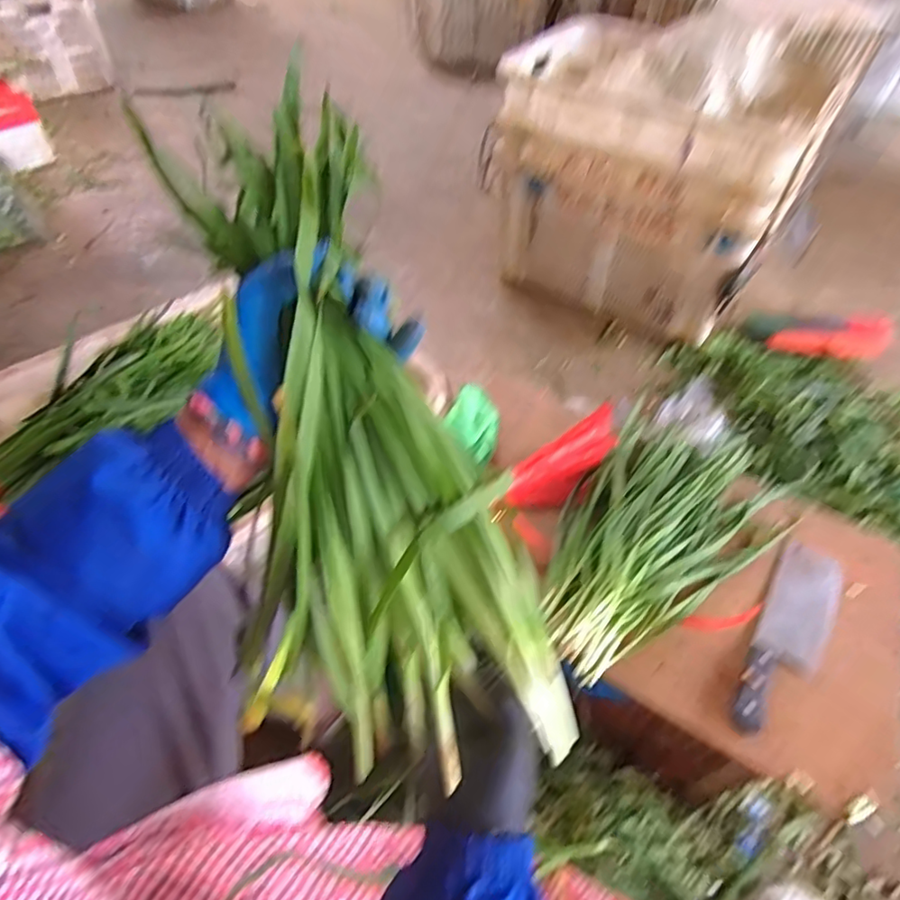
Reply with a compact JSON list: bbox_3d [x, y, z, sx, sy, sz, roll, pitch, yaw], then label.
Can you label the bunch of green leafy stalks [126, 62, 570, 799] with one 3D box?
[{"bbox_3d":[-0.062,-0.002,0.359,0.155,0.091,0.430,-18,91,-17],"label":"bunch of green leafy stalks"}]

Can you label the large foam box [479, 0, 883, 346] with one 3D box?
[{"bbox_3d":[0.482,-0.661,1.445,0.673,0.553,0.441,27,54,20],"label":"large foam box"}]

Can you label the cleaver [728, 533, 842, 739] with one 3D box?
[{"bbox_3d":[0.387,0.206,0.647,0.071,0.018,0.269,29,55,21],"label":"cleaver"}]

